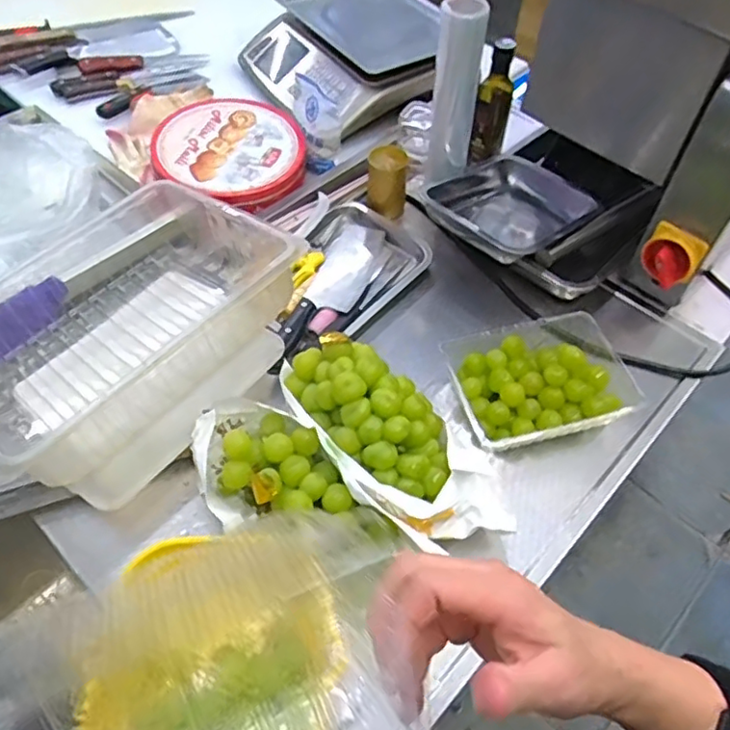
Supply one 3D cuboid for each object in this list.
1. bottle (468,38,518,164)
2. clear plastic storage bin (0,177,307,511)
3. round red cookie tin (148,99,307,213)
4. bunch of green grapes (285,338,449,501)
[{"bbox_3d":[0.200,-0.407,0.948,0.053,0.181,0.054,7,54,3],"label":"bottle"},{"bbox_3d":[-0.282,-0.044,0.683,0.288,0.158,0.350,36,61,22],"label":"clear plastic storage bin"},{"bbox_3d":[-0.199,-0.333,0.948,0.219,0.047,0.226,1,54,-1],"label":"round red cookie tin"},{"bbox_3d":[0.006,0.042,0.639,0.201,0.070,0.104,31,59,19],"label":"bunch of green grapes"}]

